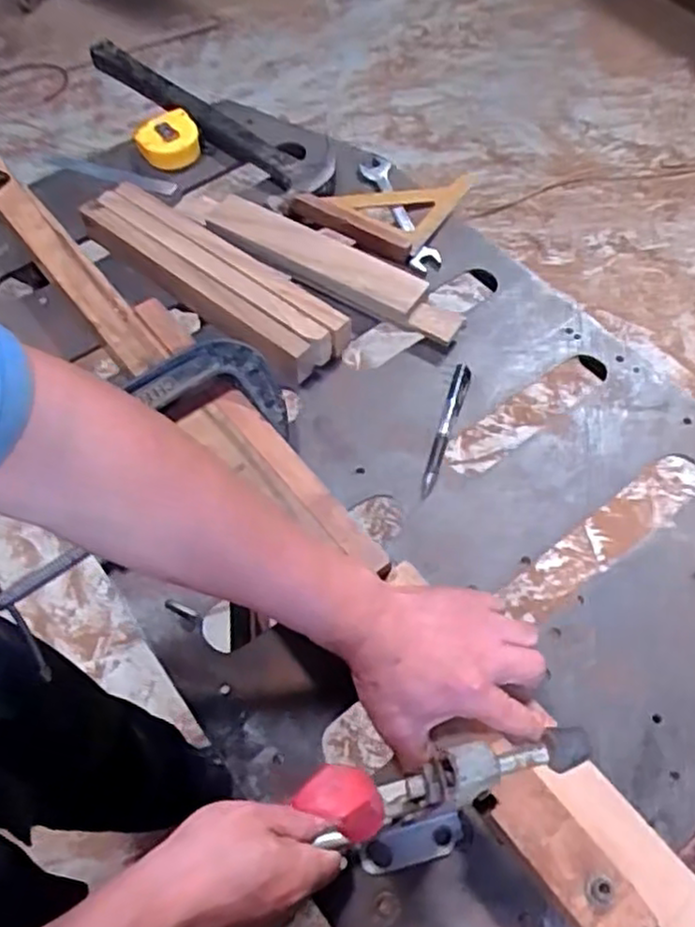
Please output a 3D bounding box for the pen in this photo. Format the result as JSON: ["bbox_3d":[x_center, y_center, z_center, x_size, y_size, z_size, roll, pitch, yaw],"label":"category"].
[{"bbox_3d":[0.088,-0.031,0.644,0.015,0.011,0.140,17,59,9],"label":"pen"}]

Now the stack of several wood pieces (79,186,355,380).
[{"bbox_3d":[-0.136,-0.189,0.712,0.304,0.040,0.084,38,65,20],"label":"stack of several wood pieces"}]

